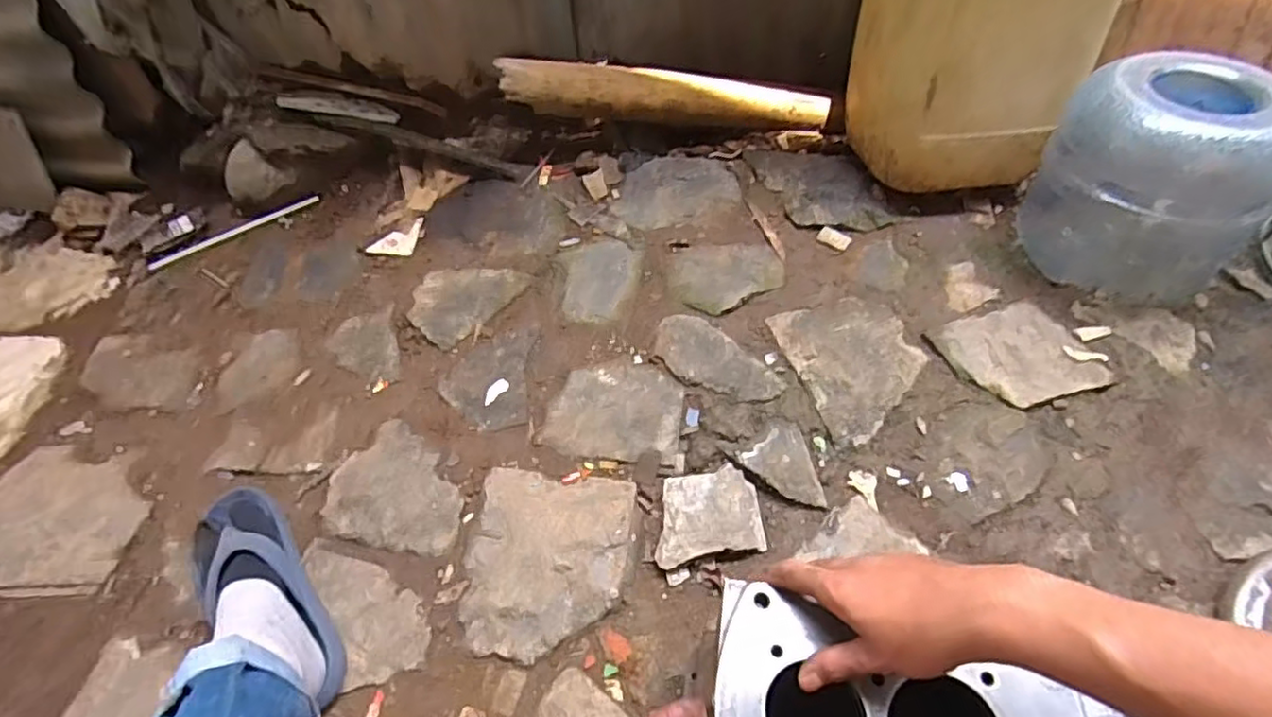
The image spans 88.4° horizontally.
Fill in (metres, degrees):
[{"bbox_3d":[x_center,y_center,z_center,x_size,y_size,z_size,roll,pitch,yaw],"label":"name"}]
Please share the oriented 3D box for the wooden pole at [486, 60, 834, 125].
[{"bbox_3d":[0.060,-0.426,1.065,0.554,0.067,0.055,0,55,-14],"label":"wooden pole"}]

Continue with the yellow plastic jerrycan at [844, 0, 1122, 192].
[{"bbox_3d":[0.473,-0.451,0.897,0.268,0.361,0.246,-11,54,-5],"label":"yellow plastic jerrycan"}]

